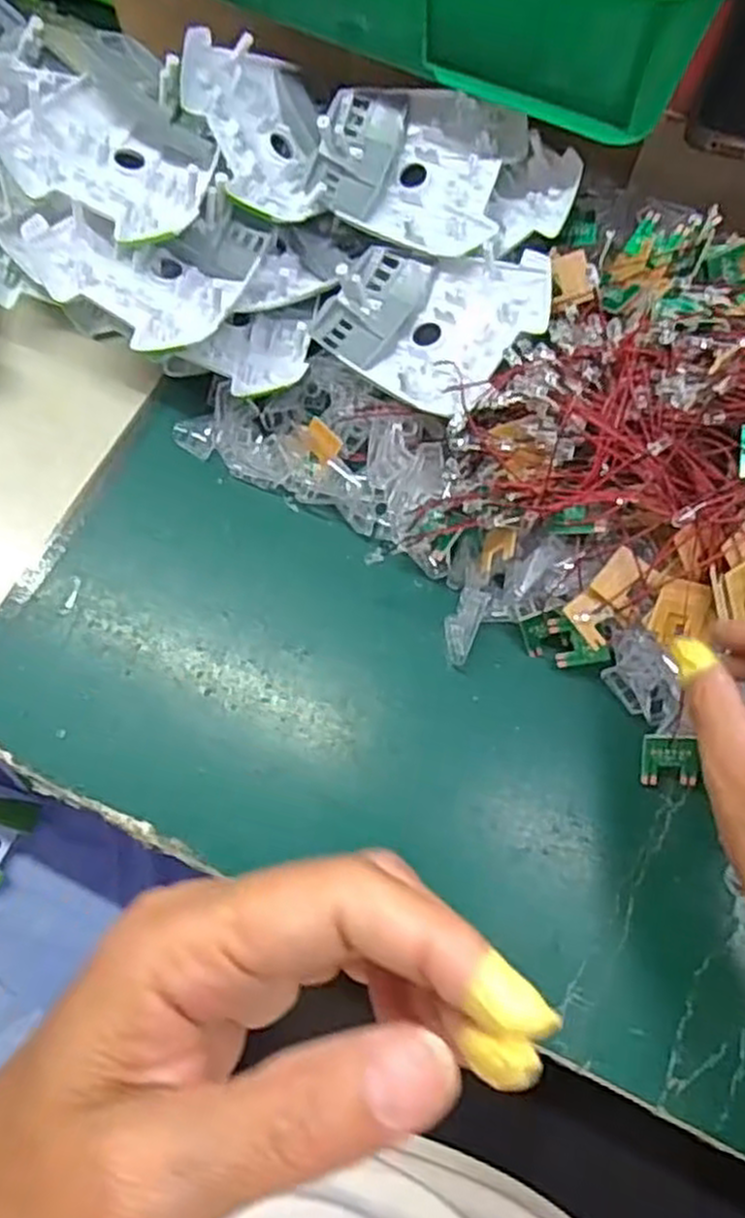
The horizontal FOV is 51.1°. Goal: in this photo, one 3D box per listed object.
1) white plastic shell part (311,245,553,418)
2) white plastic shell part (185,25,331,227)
[{"bbox_3d":[0.032,-0.156,0.409,0.103,0.029,0.097,39,76,12],"label":"white plastic shell part"},{"bbox_3d":[-0.054,-0.261,0.428,0.080,0.025,0.095,-31,101,-40],"label":"white plastic shell part"}]

